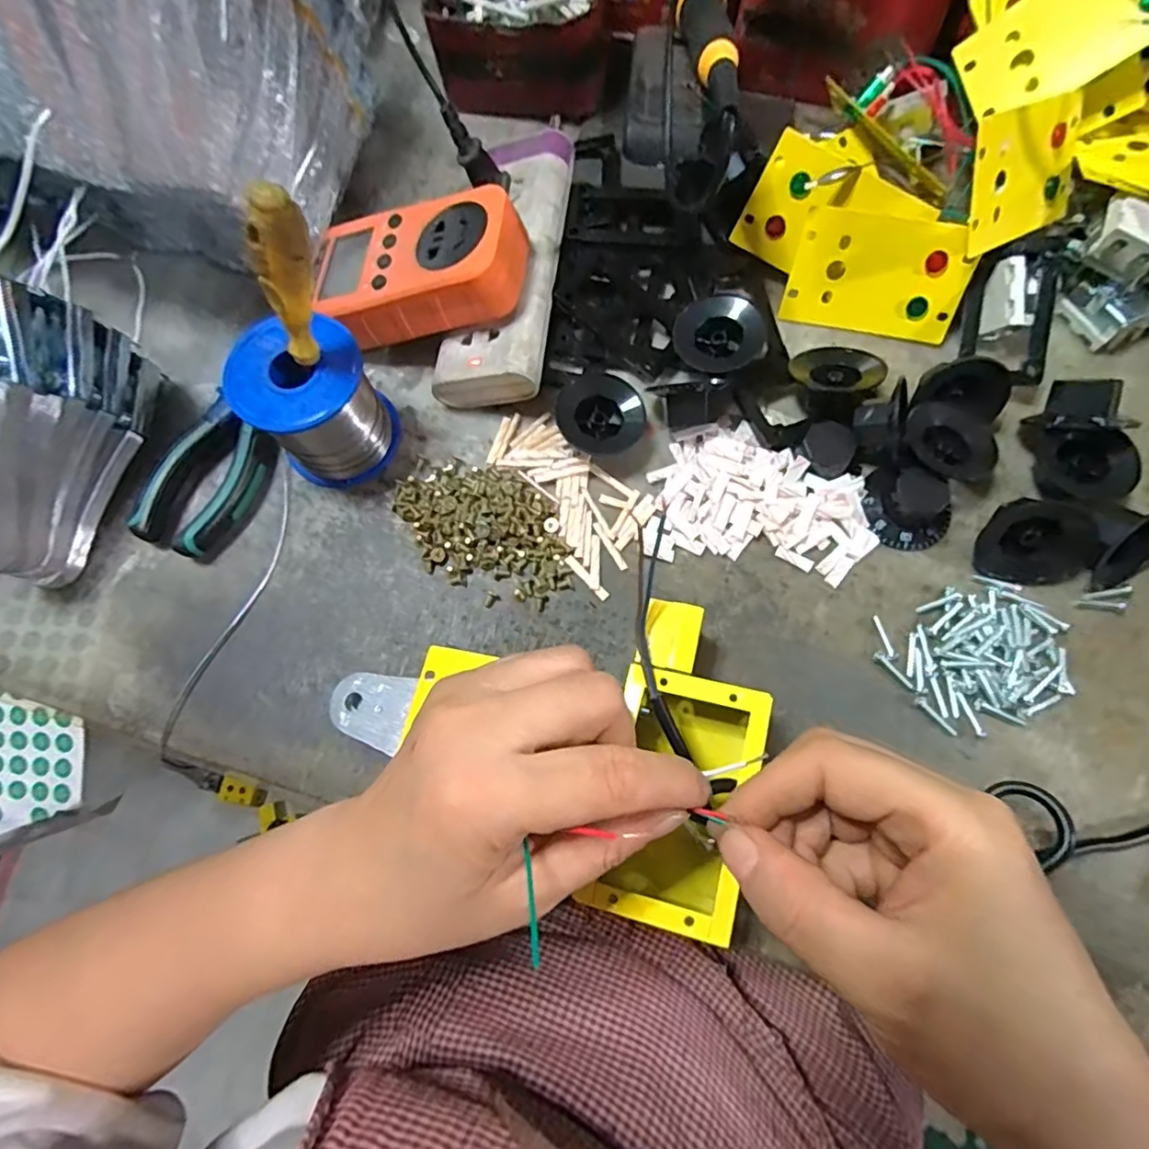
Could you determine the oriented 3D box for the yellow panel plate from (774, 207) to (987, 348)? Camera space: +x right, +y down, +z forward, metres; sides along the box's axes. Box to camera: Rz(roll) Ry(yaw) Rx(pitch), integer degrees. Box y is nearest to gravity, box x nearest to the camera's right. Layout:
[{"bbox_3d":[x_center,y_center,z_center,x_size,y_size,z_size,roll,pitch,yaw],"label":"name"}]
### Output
[{"bbox_3d":[0.173,-0.170,0.334,0.095,0.059,0.005,12,36,6],"label":"yellow panel plate"}]

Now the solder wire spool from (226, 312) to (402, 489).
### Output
[{"bbox_3d":[-0.133,-0.089,0.304,0.062,0.070,0.062,0,74,1],"label":"solder wire spool"}]

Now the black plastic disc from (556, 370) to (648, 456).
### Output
[{"bbox_3d":[0.014,-0.087,0.321,0.047,0.027,0.044,0,74,1],"label":"black plastic disc"}]

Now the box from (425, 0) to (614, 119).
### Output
[{"bbox_3d":[-0.035,-0.361,0.387,0.118,0.056,0.093,8,74,4],"label":"box"}]

